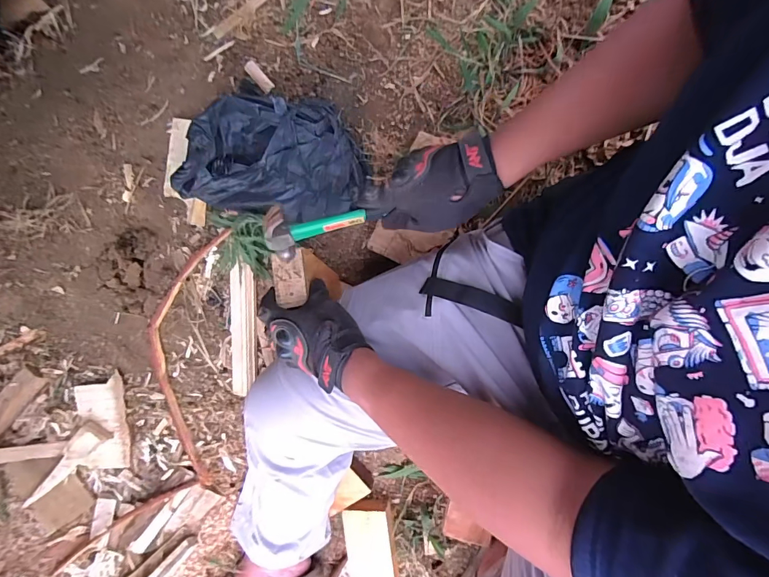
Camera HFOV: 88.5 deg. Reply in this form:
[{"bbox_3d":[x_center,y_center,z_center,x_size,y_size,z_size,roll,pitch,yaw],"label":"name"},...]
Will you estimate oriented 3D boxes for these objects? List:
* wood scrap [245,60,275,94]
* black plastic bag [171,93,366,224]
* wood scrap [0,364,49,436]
[{"bbox_3d":[-0.201,-0.341,0.635,0.019,0.014,0.049,-49,115,-9],"label":"wood scrap"},{"bbox_3d":[-0.160,-0.212,0.624,0.272,0.084,0.203,16,79,2],"label":"black plastic bag"},{"bbox_3d":[-0.650,0.201,0.682,0.044,0.012,0.143,39,82,-13],"label":"wood scrap"}]

